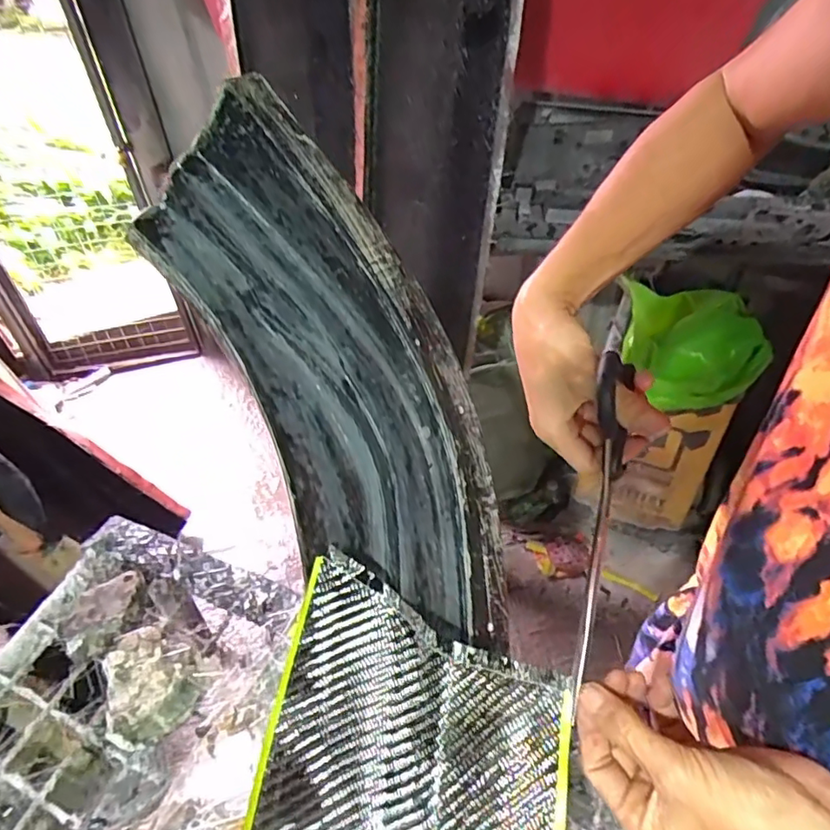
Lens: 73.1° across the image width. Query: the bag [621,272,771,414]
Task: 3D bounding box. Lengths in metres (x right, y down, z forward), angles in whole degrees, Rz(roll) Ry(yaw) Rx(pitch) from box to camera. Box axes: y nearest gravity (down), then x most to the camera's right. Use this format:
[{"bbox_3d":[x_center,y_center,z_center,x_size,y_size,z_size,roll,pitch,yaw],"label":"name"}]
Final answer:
[{"bbox_3d":[0.566,-0.146,1.157,0.241,0.147,0.234,1,42,6],"label":"bag"}]

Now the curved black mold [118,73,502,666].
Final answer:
[{"bbox_3d":[-0.046,-0.026,0.406,0.153,0.109,0.405,-27,86,-27],"label":"curved black mold"}]

